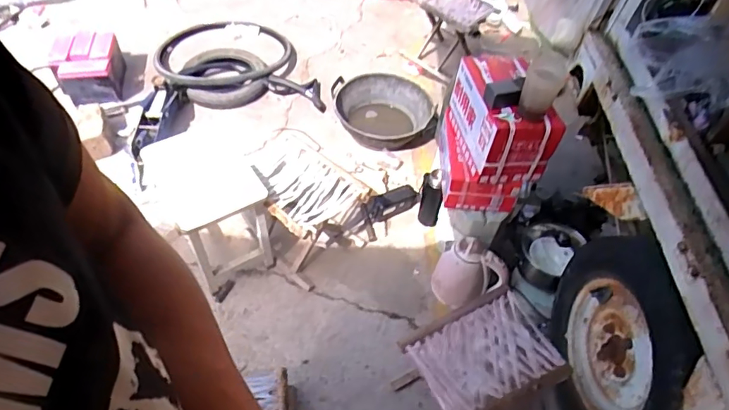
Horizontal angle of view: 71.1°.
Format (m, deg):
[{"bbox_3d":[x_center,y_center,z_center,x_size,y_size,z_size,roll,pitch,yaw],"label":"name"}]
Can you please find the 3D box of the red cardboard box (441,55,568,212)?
[{"bbox_3d":[0.383,-0.208,1.478,0.243,0.334,0.319,4,50,-3],"label":"red cardboard box"}]

